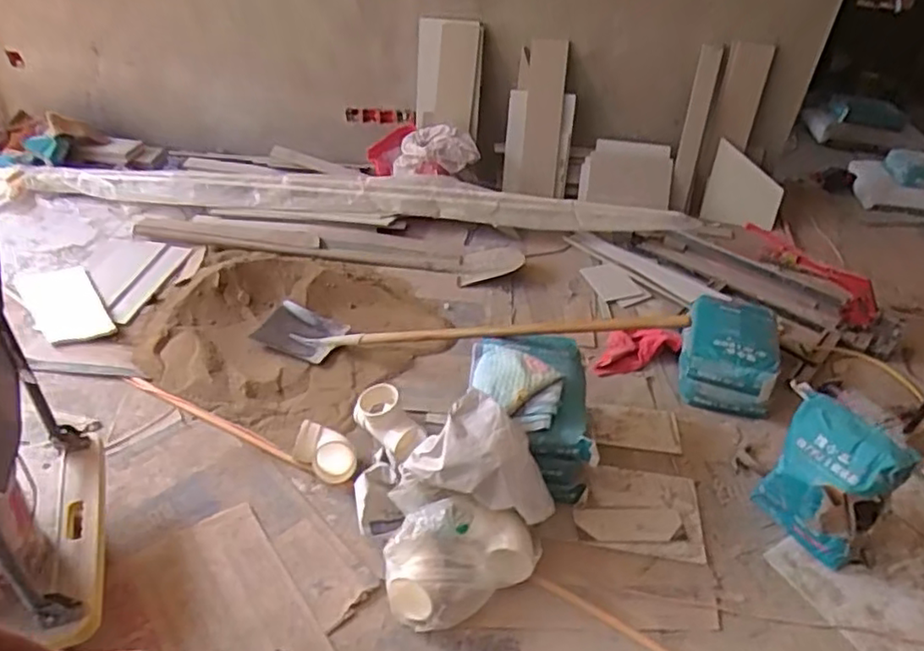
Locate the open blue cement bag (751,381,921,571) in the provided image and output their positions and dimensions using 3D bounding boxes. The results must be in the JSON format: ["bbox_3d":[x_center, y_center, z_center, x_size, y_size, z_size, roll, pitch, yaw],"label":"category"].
[{"bbox_3d":[0.927,0.396,1.661,0.192,0.365,0.326,-25,46,-28],"label":"open blue cement bag"}]

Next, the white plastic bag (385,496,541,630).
[{"bbox_3d":[-0.012,0.554,1.546,0.358,0.194,0.229,-18,43,-21],"label":"white plastic bag"}]

